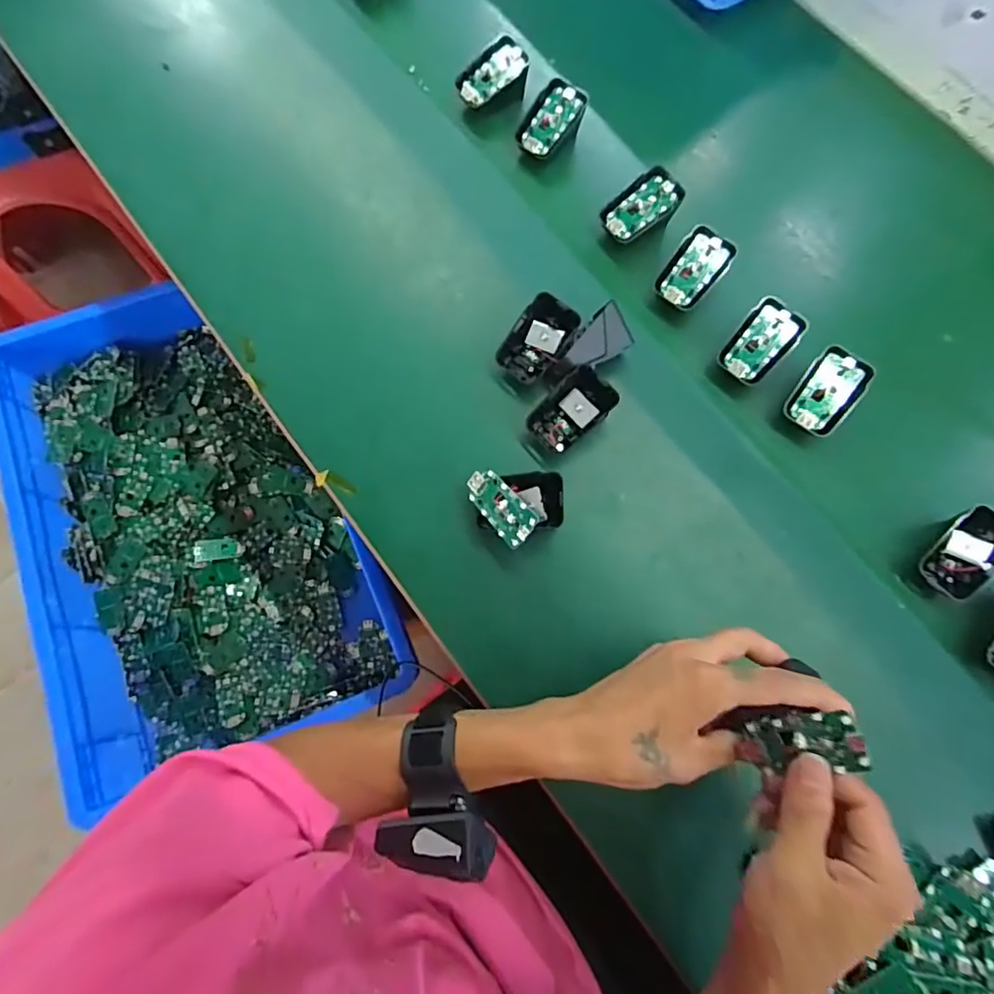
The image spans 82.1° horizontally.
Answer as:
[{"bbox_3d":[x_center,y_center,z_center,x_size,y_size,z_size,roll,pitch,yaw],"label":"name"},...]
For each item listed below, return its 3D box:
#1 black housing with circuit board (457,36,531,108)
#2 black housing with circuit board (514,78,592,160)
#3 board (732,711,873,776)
[{"bbox_3d":[-0.005,-0.404,0.550,0.068,0.039,0.050,-20,76,-6],"label":"black housing with circuit board"},{"bbox_3d":[0.050,-0.352,0.539,0.044,0.037,0.065,40,77,9],"label":"black housing with circuit board"},{"bbox_3d":[0.167,0.136,0.316,0.010,0.065,0.030,7,68,-44],"label":"board"}]

